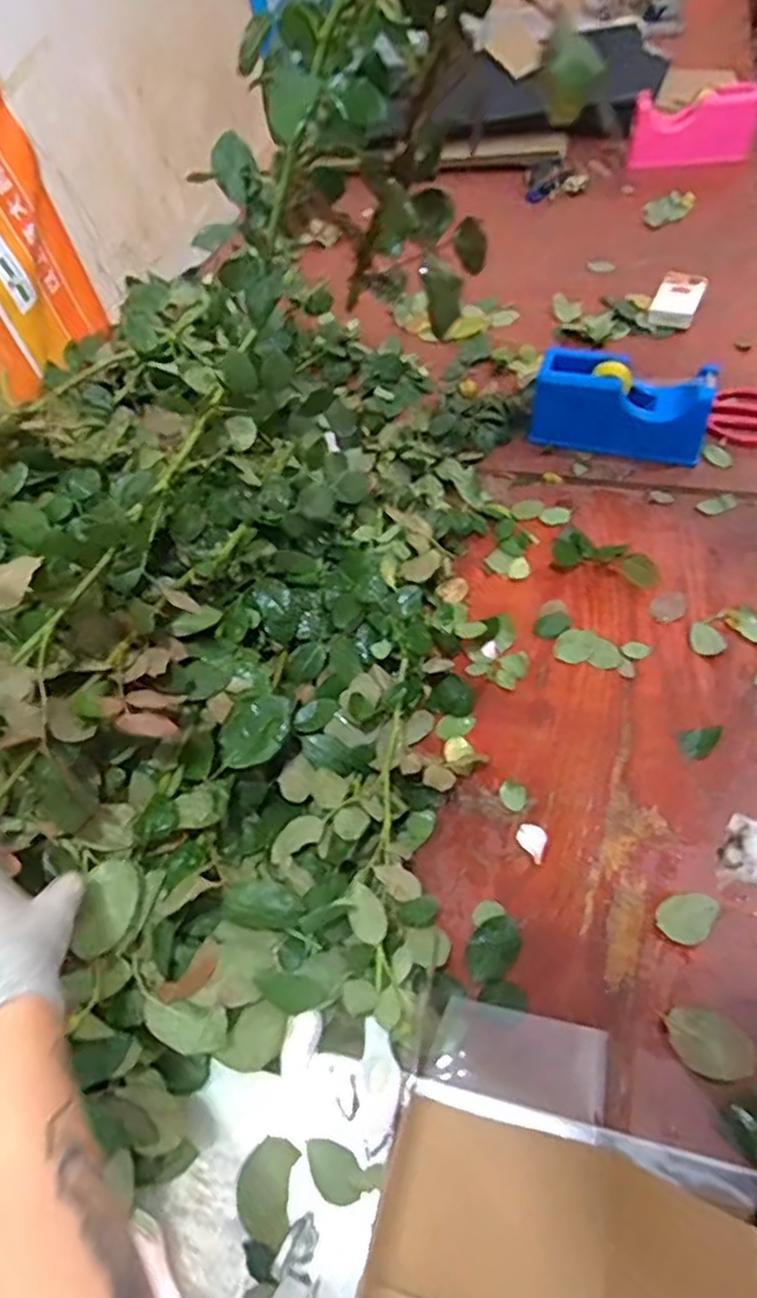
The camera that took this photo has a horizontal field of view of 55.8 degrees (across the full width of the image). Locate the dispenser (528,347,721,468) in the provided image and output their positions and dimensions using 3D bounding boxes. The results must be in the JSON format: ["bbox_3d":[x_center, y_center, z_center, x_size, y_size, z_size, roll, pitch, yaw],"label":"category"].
[{"bbox_3d":[0.283,-0.282,0.840,0.198,0.105,0.053,12,58,16],"label":"dispenser"}]

